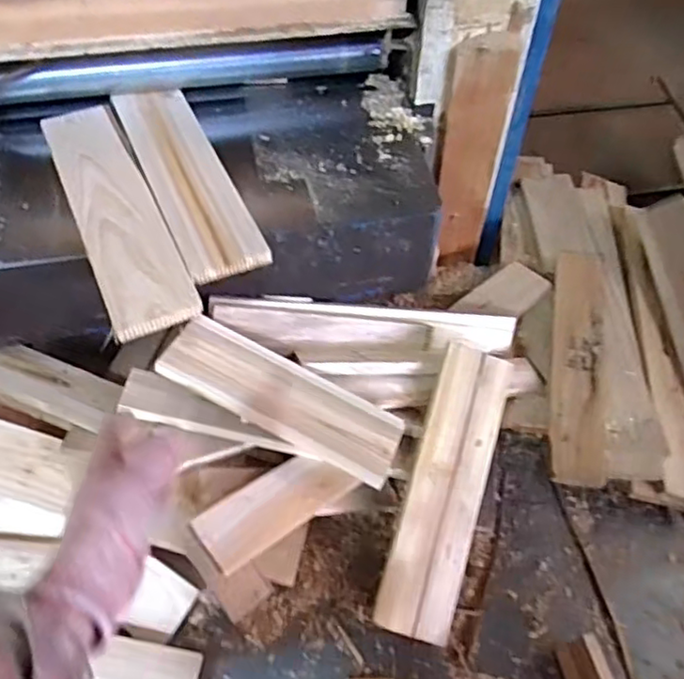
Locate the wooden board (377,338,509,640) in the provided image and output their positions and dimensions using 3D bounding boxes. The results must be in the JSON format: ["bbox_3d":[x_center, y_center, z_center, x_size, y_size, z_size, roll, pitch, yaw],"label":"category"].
[{"bbox_3d":[0.112,0.156,0.678,0.081,0.011,0.300,19,74,-6],"label":"wooden board"}]

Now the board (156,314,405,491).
[{"bbox_3d":[-0.058,0.059,0.655,0.247,0.019,0.079,28,56,2],"label":"board"}]

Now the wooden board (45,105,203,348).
[{"bbox_3d":[-0.233,-0.135,0.650,0.078,0.012,0.340,-21,56,-17],"label":"wooden board"}]

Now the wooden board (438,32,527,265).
[{"bbox_3d":[0.166,-0.223,0.823,0.084,0.332,0.024,-15,53,-10],"label":"wooden board"}]

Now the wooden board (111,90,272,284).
[{"bbox_3d":[-0.166,-0.176,0.681,0.080,0.013,0.300,-21,56,-16],"label":"wooden board"}]

